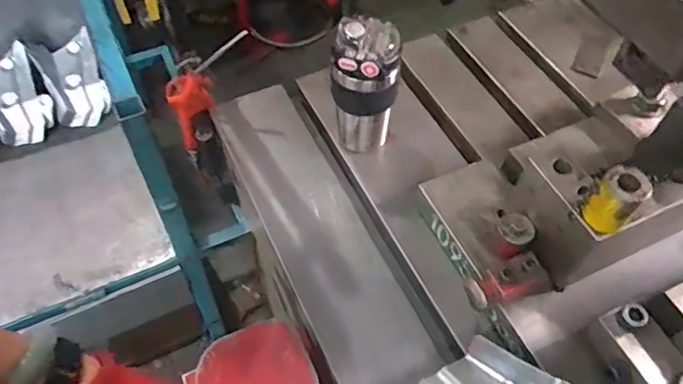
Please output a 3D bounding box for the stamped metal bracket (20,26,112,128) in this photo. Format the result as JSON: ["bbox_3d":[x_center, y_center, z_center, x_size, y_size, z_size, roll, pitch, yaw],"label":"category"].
[{"bbox_3d":[-0.600,-0.248,1.233,0.124,0.054,0.201,-20,101,-18],"label":"stamped metal bracket"}]

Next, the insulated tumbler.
[{"bbox_3d":[0.028,-0.127,0.707,0.082,0.188,0.069,7,55,3],"label":"insulated tumbler"}]

